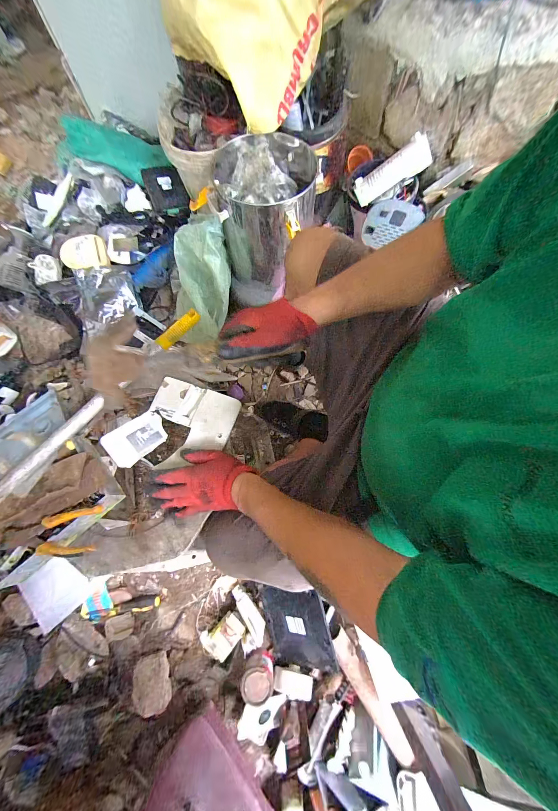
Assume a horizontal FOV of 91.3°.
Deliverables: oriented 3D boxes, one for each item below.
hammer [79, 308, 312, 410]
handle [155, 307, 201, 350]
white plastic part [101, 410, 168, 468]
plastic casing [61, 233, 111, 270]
[{"bbox_3d":[-0.107,-0.067,0.341,0.228,0.106,0.026,-21,57,-26],"label":"hammer"},{"bbox_3d":[-0.210,-0.159,0.569,0.024,0.022,0.103,40,77,14],"label":"handle"},{"bbox_3d":[-0.280,0.063,0.539,0.078,0.010,0.112,44,66,9],"label":"white plastic part"},{"bbox_3d":[-0.674,-0.528,0.939,0.142,0.026,0.110,-15,91,-11],"label":"plastic casing"}]

